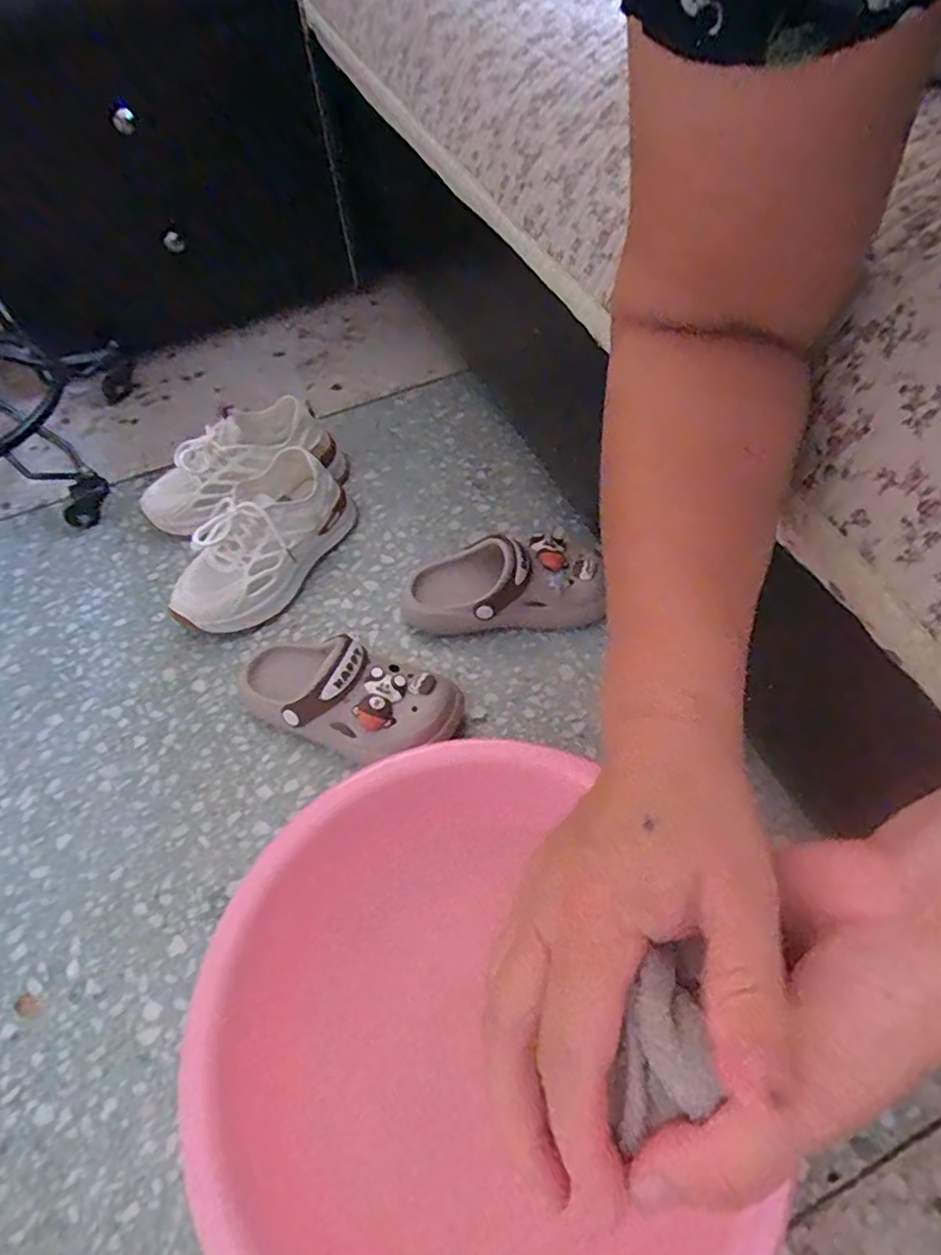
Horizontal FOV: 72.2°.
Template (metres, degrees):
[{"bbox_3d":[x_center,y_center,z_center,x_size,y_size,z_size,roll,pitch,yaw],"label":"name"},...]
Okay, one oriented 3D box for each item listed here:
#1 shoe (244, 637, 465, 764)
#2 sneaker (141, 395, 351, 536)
[{"bbox_3d":[-0.117,0.060,0.582,0.213,0.082,0.086,21,59,18],"label":"shoe"},{"bbox_3d":[-0.270,-0.191,0.753,0.231,0.107,0.084,-26,57,-13],"label":"sneaker"}]

